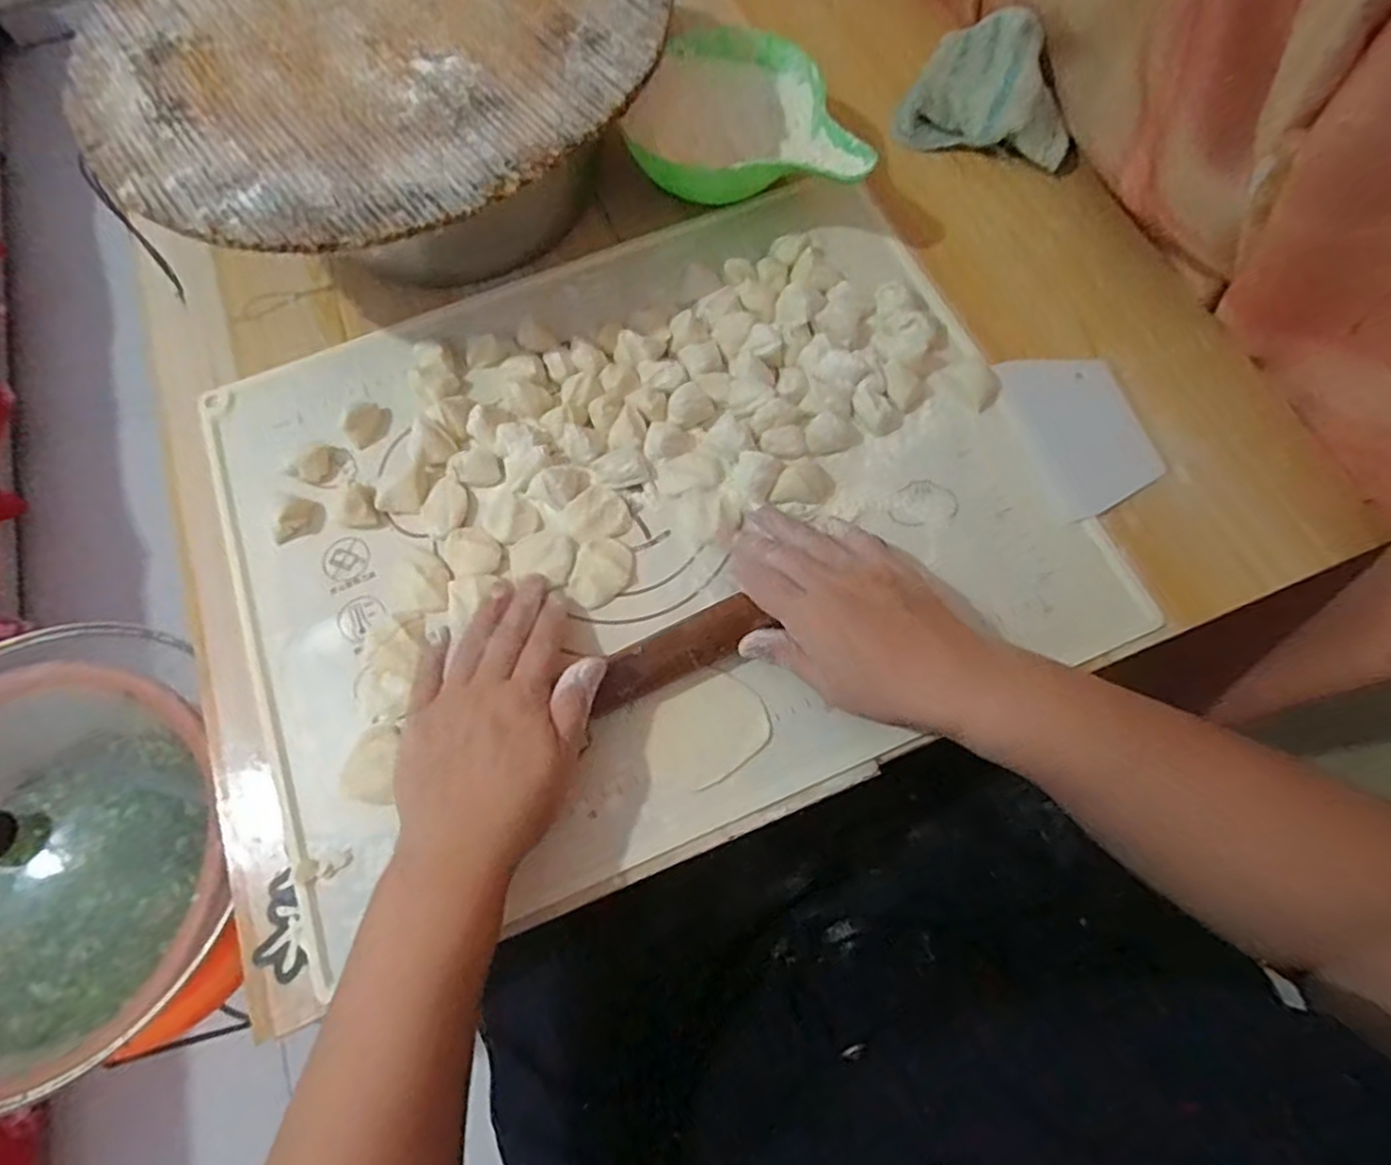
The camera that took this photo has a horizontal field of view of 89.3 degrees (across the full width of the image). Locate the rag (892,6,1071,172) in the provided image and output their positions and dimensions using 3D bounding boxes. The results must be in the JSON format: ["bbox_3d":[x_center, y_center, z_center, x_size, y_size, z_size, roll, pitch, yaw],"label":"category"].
[{"bbox_3d":[0.227,-0.377,0.531,0.124,0.052,0.099,17,72,8],"label":"rag"}]

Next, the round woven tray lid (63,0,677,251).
[{"bbox_3d":[-0.200,-0.348,0.433,0.345,0.014,0.351,-1,71,2],"label":"round woven tray lid"}]

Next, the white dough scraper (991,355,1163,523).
[{"bbox_3d":[0.257,-0.102,0.466,0.076,0.008,0.115,-16,71,-4],"label":"white dough scraper"}]

